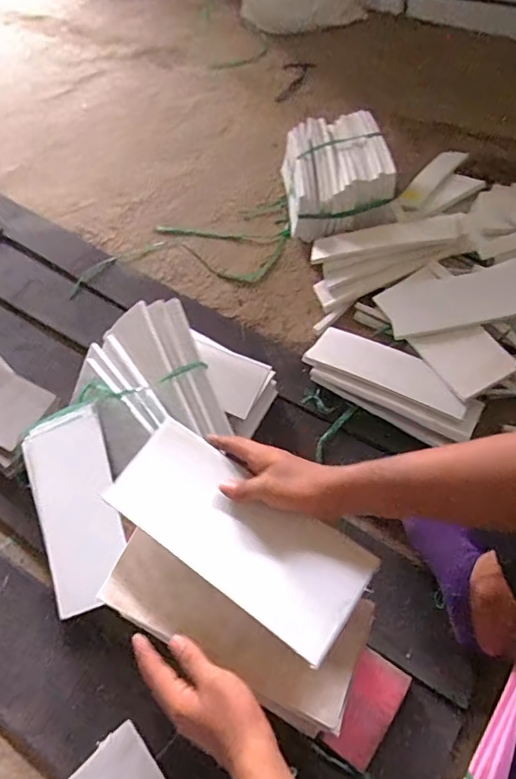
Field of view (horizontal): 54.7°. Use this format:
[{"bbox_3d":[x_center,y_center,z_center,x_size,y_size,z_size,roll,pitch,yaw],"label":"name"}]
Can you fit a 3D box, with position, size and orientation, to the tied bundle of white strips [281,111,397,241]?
[{"bbox_3d":[0.168,-0.491,1.114,0.213,0.135,0.307,-9,57,0],"label":"tied bundle of white strips"}]

